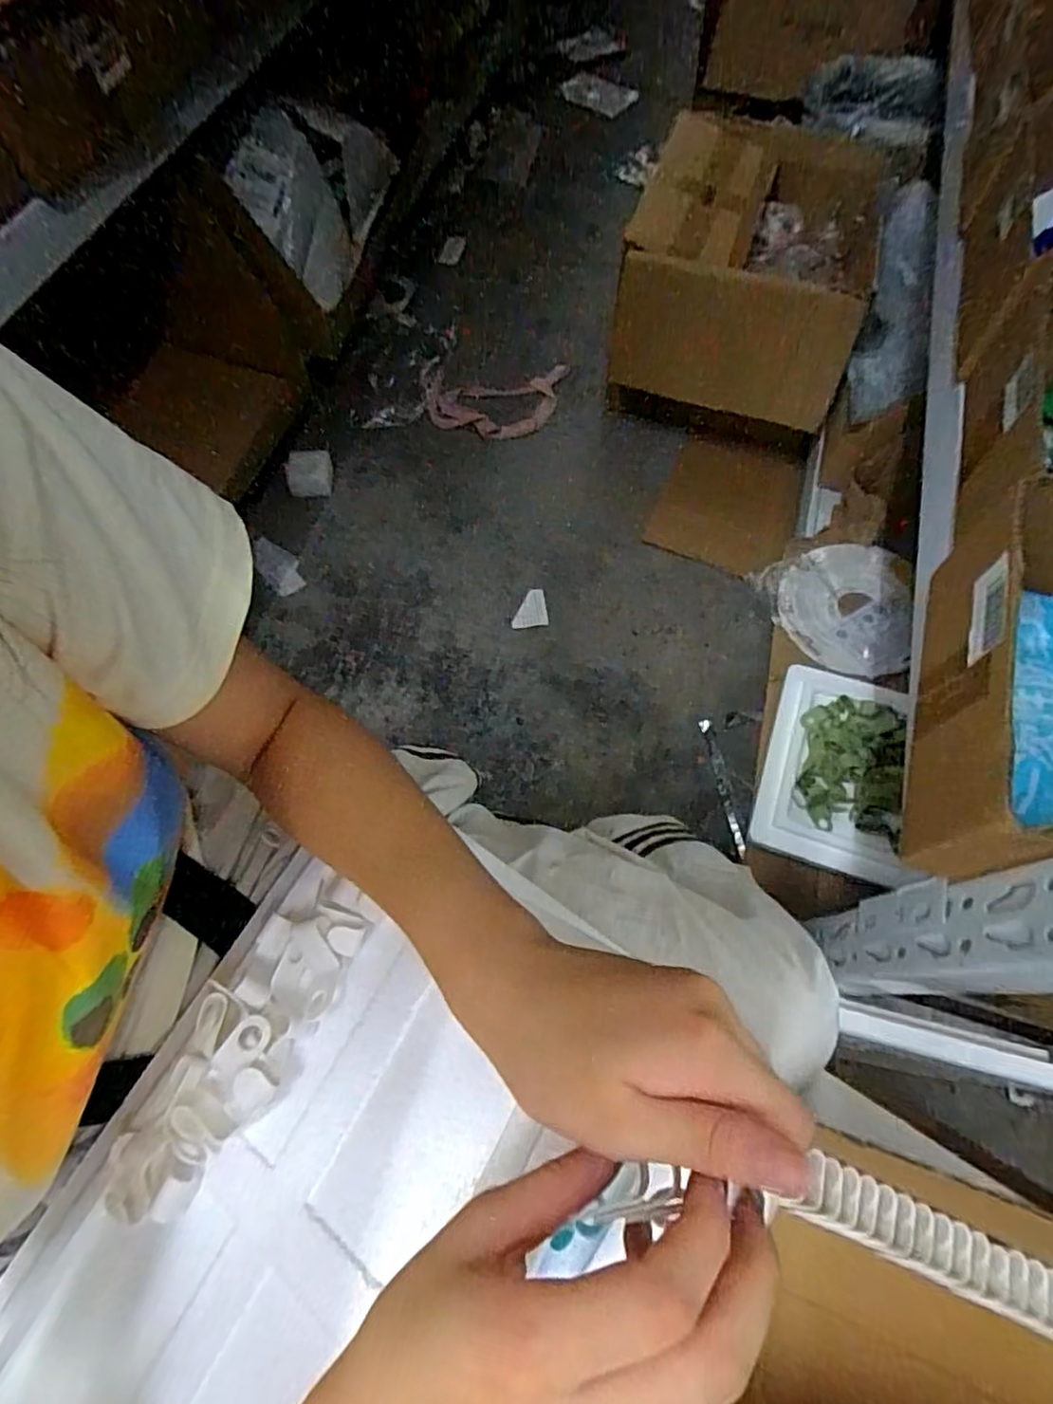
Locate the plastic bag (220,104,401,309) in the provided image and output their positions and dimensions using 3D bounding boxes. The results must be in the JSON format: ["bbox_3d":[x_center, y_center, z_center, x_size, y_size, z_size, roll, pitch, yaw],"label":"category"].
[{"bbox_3d":[-0.294,-0.701,0.937,0.209,0.229,0.059,-8,64,-5],"label":"plastic bag"}]

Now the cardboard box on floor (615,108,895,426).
[{"bbox_3d":[0.300,-0.599,0.893,0.331,0.208,0.277,21,65,9],"label":"cardboard box on floor"}]

